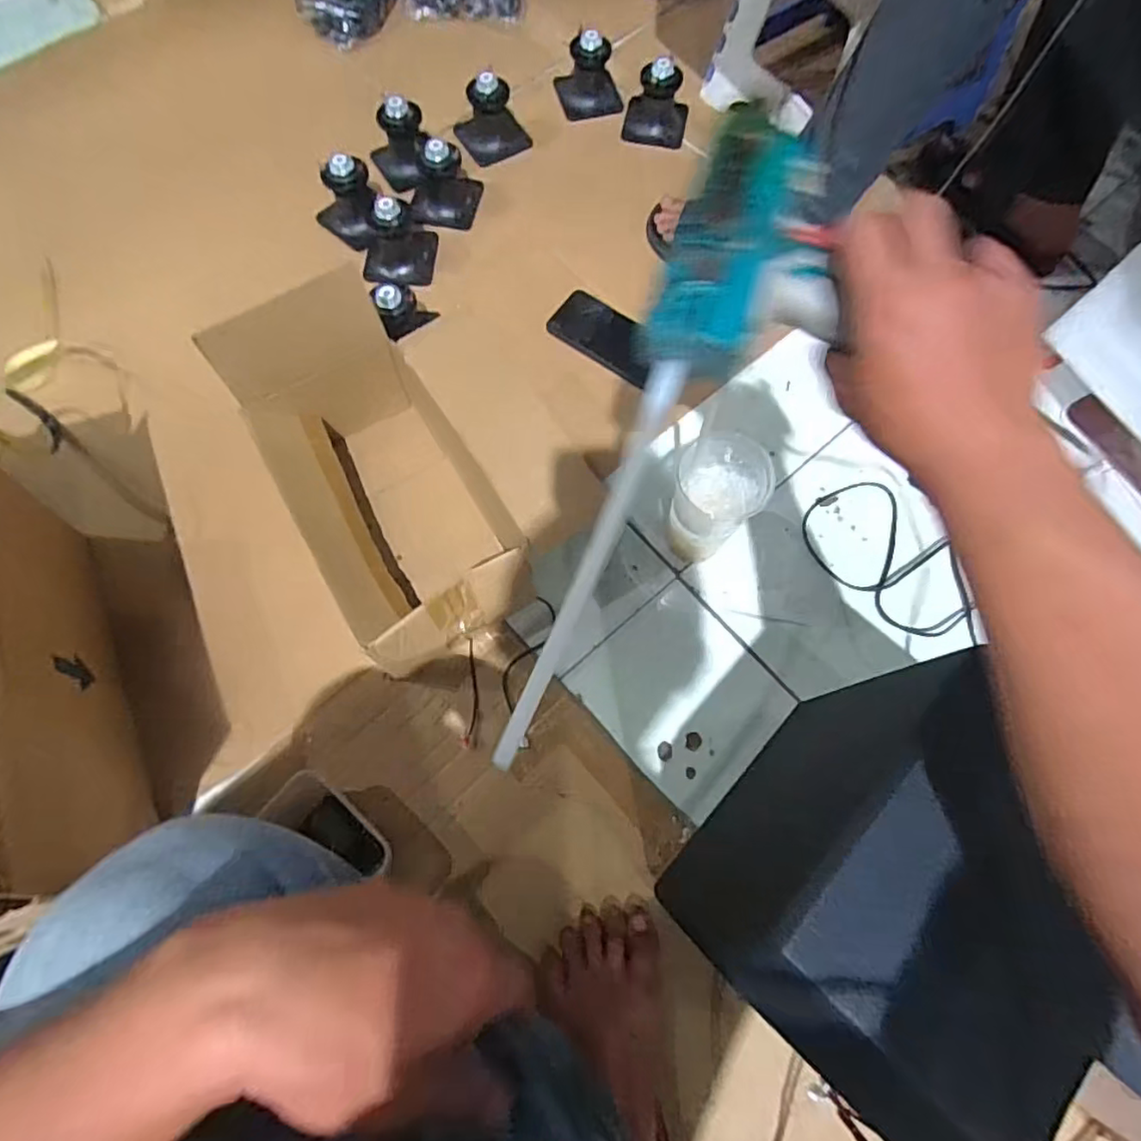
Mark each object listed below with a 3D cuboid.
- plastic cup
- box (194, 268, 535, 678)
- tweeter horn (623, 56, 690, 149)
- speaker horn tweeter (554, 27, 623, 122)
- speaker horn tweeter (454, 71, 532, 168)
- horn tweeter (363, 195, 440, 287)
[{"bbox_3d":[0.144,-0.071,0.681,0.099,0.116,0.082,-39,75,-13],"label":"plastic cup"},{"bbox_3d":[-0.194,-0.091,0.651,0.175,0.176,0.352,-29,73,-11],"label":"box"},{"bbox_3d":[0.129,-0.686,0.910,0.092,0.091,0.071,16,71,5],"label":"tweeter horn"},{"bbox_3d":[0.029,-0.743,0.930,0.095,0.082,0.076,-8,71,-4],"label":"speaker horn tweeter"},{"bbox_3d":[-0.115,-0.661,0.896,0.096,0.095,0.080,-30,73,-11],"label":"speaker horn tweeter"},{"bbox_3d":[-0.228,-0.439,0.816,0.092,0.079,0.087,9,70,2],"label":"horn tweeter"}]

